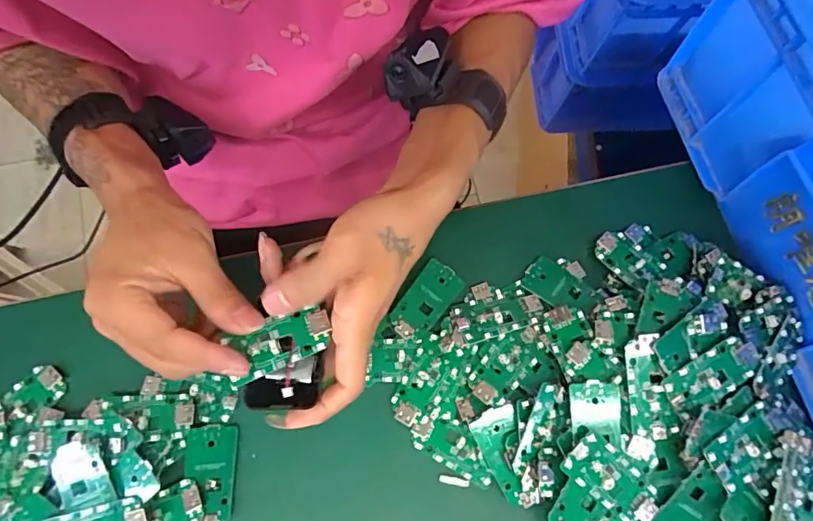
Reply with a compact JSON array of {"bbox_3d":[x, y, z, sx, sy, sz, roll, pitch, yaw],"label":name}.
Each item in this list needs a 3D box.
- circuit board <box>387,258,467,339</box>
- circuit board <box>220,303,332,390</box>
[{"bbox_3d":[0.014,0.029,0.366,0.030,0.010,0.062,35,77,7],"label":"circuit board"},{"bbox_3d":[-0.074,0.047,0.284,0.058,0.005,0.029,-24,77,-8],"label":"circuit board"}]

